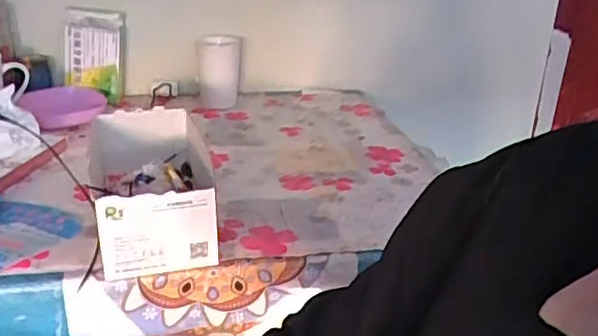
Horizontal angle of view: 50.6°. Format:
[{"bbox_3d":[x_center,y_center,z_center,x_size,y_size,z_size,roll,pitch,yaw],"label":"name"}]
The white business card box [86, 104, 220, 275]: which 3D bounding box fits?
[{"bbox_3d":[-0.178,0.016,0.769,0.139,0.096,0.260,-4,26,-16],"label":"white business card box"}]

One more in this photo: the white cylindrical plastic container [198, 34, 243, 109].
[{"bbox_3d":[-0.148,-0.178,1.157,0.083,0.127,0.098,-1,25,-10],"label":"white cylindrical plastic container"}]

